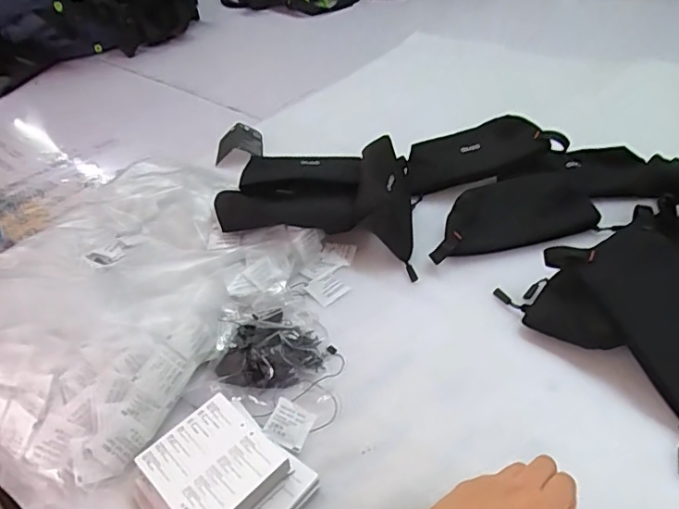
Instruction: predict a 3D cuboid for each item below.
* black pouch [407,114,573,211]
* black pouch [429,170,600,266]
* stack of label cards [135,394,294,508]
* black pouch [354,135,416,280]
[{"bbox_3d":[0.200,-0.146,0.762,0.213,0.049,0.109,-15,36,15],"label":"black pouch"},{"bbox_3d":[0.214,-0.054,0.690,0.216,0.040,0.096,-12,40,-4],"label":"black pouch"},{"bbox_3d":[-0.106,0.180,0.456,0.089,0.030,0.100,-36,47,-29],"label":"stack of label cards"},{"bbox_3d":[0.060,-0.073,0.710,0.067,0.076,0.229,-3,40,7],"label":"black pouch"}]

